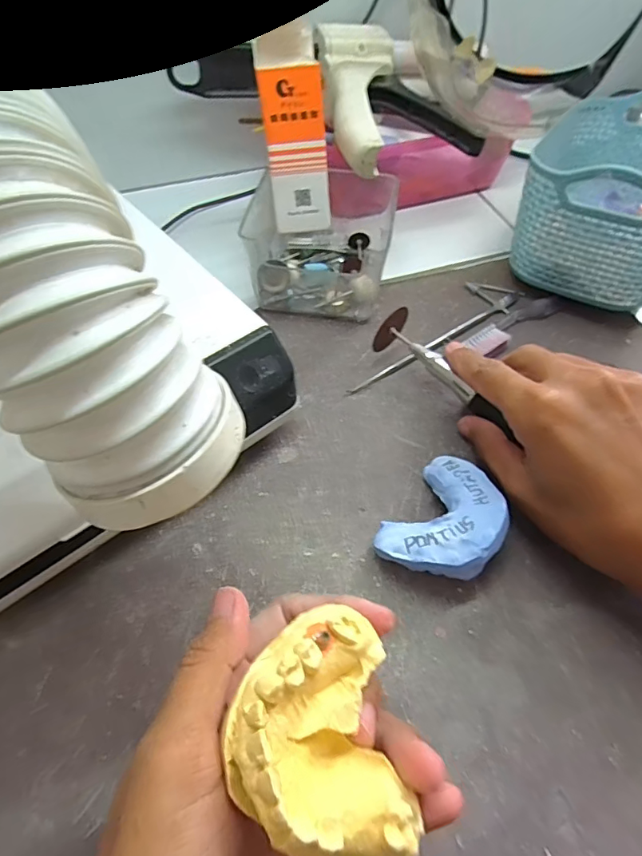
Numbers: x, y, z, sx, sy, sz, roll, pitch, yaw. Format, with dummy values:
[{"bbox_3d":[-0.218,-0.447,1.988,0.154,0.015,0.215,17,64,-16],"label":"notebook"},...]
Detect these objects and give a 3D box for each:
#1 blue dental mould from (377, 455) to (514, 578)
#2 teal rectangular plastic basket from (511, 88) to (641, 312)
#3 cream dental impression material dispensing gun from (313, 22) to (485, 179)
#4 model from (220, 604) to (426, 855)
[{"bbox_3d":[0.064,0.047,0.254,0.050,0.033,0.068,33,61,21],"label":"blue dental mould"},{"bbox_3d":[0.218,-0.170,0.368,0.107,0.097,0.172,28,60,18],"label":"teal rectangular plastic basket"},{"bbox_3d":[0.049,-0.250,0.377,0.107,0.047,0.134,-17,57,-12],"label":"cream dental impression material dispensing gun"},{"bbox_3d":[-0.002,0.096,0.158,0.052,0.026,0.068,7,58,-24],"label":"model"}]

